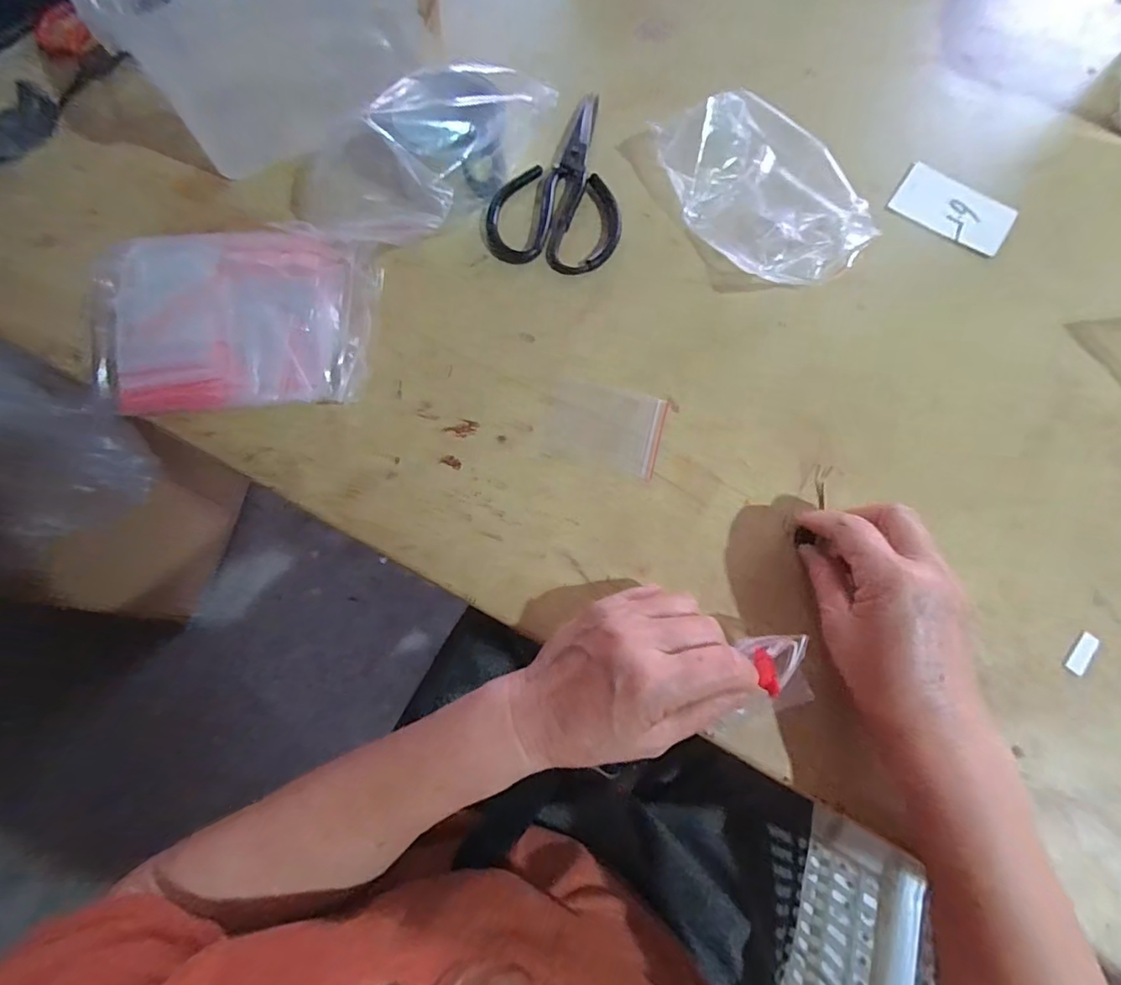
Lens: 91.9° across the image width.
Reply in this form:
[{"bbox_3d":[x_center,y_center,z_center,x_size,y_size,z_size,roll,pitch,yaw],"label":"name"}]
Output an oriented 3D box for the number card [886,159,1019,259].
[{"bbox_3d":[0.334,-0.241,0.459,0.094,0.004,0.063,35,75,10],"label":"number card"}]

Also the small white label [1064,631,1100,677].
[{"bbox_3d":[0.334,0.102,0.346,0.010,0.004,0.029,38,76,11],"label":"small white label"}]

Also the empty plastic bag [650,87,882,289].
[{"bbox_3d":[0.158,-0.243,0.431,0.108,0.053,0.172,-32,75,-10],"label":"empty plastic bag"}]

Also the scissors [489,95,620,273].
[{"bbox_3d":[0.005,-0.260,0.451,0.105,0.009,0.175,13,73,4],"label":"scissors"}]

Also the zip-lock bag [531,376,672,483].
[{"bbox_3d":[0.030,-0.046,0.380,0.083,0.005,0.063,12,73,3],"label":"zip-lock bag"}]

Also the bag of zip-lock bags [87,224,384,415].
[{"bbox_3d":[-0.230,-0.121,0.387,0.188,0.052,0.124,-3,73,-1],"label":"bag of zip-lock bags"}]

